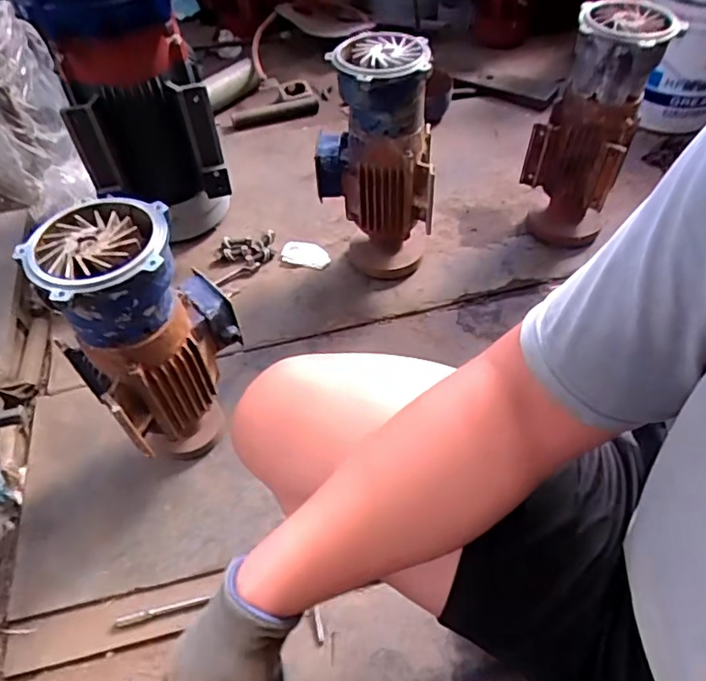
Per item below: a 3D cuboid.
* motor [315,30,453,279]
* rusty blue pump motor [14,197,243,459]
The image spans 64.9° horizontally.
[{"bbox_3d":[0.040,-0.317,1.077,0.203,0.443,0.202,-11,52,-7],"label":"motor"},{"bbox_3d":[-0.288,0.009,0.817,0.164,0.425,0.219,35,61,25],"label":"rusty blue pump motor"}]

